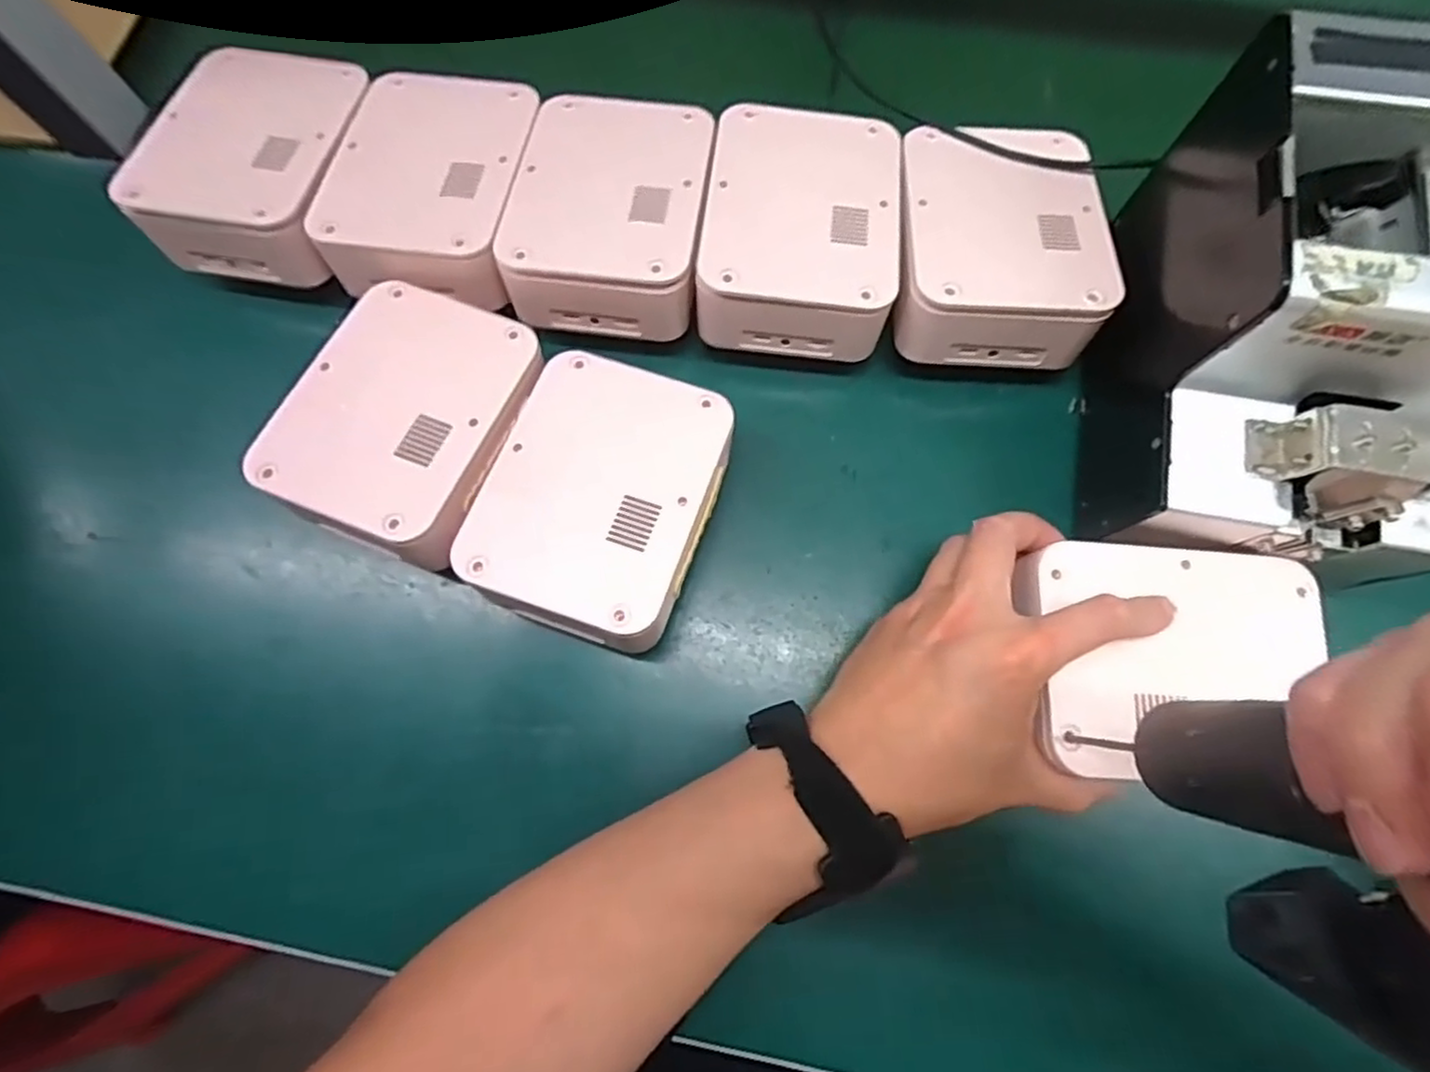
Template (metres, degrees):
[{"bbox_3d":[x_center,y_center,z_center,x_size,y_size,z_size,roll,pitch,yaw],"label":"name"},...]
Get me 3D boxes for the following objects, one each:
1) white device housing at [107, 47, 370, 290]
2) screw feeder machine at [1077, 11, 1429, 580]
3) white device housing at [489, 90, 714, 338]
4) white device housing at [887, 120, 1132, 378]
[{"bbox_3d":[-0.253,-0.208,0.382,0.102,0.042,0.125,7,72,3],"label":"white device housing"},{"bbox_3d":[0.258,-0.085,0.286,0.123,0.142,0.168,8,68,4],"label":"screw feeder machine"},{"bbox_3d":[-0.055,-0.176,0.374,0.100,0.044,0.130,5,72,2],"label":"white device housing"},{"bbox_3d":[0.147,-0.152,0.374,0.101,0.066,0.131,6,72,2],"label":"white device housing"}]

